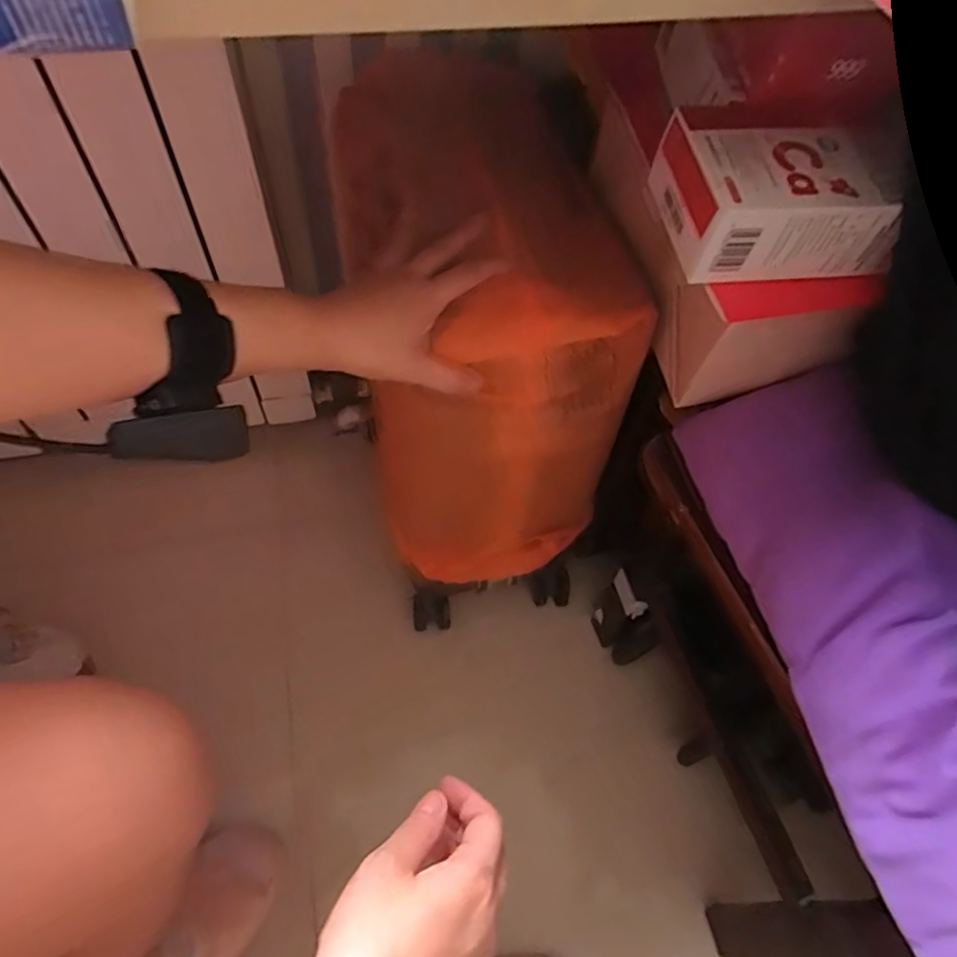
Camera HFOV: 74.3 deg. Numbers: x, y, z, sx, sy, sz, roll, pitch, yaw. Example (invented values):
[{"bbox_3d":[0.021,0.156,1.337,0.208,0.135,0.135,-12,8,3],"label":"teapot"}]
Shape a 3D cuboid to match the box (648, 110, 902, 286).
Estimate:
[{"bbox_3d":[0.182,-0.171,0.386,0.130,0.059,0.083,-4,58,-6],"label":"box"}]

